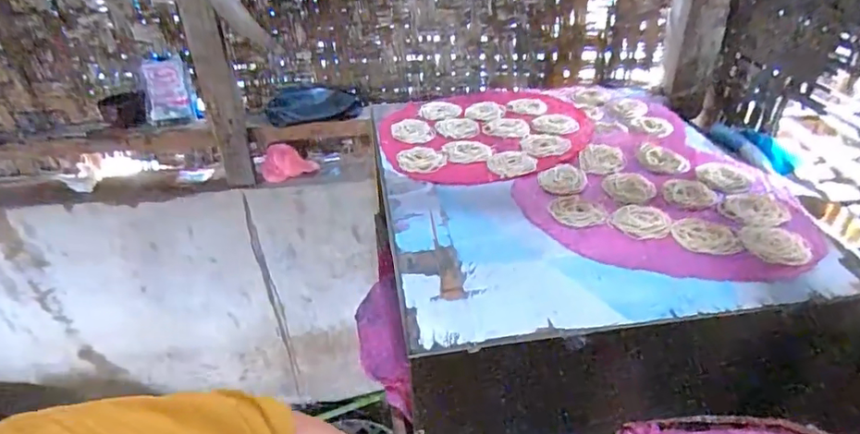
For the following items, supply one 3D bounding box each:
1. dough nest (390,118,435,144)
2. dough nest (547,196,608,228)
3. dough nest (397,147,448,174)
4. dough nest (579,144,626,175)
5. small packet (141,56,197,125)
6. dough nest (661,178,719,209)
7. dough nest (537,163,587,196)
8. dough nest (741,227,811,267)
[{"bbox_3d":[-0.030,-0.146,0.889,0.068,0.008,0.089,-14,36,-16],"label":"dough nest"},{"bbox_3d":[0.191,-0.007,0.692,0.062,0.006,0.070,-23,40,-28],"label":"dough nest"},{"bbox_3d":[-0.012,-0.089,0.810,0.073,0.009,0.071,-1,35,1],"label":"dough nest"},{"bbox_3d":[0.257,-0.086,0.793,0.062,0.013,0.070,10,36,17],"label":"dough nest"},{"bbox_3d":[-0.562,-0.268,1.138,0.083,0.133,0.020,-13,7,-12],"label":"small packet"},{"bbox_3d":[0.351,-0.032,0.718,0.067,0.004,0.070,8,36,14],"label":"dough nest"},{"bbox_3d":[0.190,-0.053,0.761,0.065,0.011,0.077,10,36,16],"label":"dough nest"},{"bbox_3d":[0.405,0.033,0.621,0.070,0.004,0.071,-1,35,1],"label":"dough nest"}]

